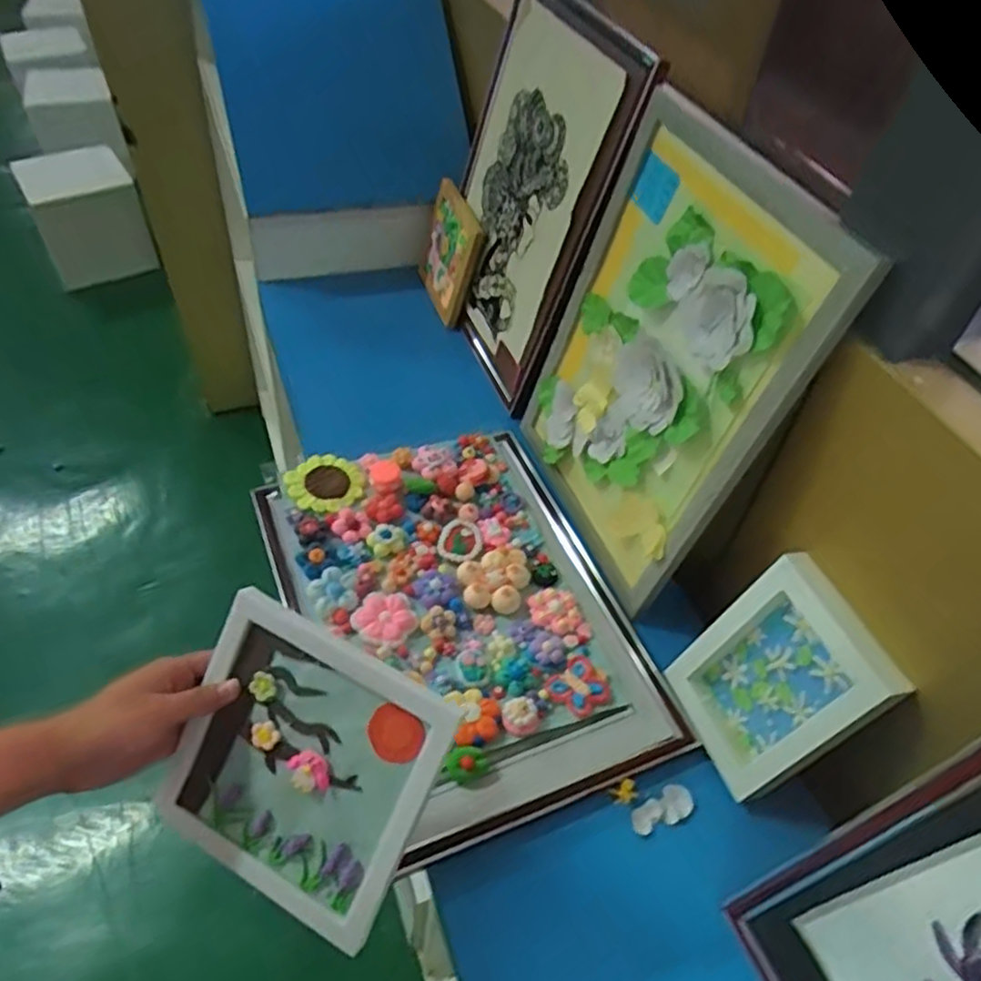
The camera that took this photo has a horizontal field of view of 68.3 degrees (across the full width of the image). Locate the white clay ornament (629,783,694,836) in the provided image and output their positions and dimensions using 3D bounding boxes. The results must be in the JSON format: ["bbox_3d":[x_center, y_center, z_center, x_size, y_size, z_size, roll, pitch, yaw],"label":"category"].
[{"bbox_3d":[0.148,0.278,0.625,0.059,0.004,0.028,-26,71,-22],"label":"white clay ornament"}]

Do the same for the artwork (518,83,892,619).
[{"bbox_3d":[0.148,-0.116,0.698,0.021,0.415,0.302,-6,49,-27],"label":"artwork"}]

